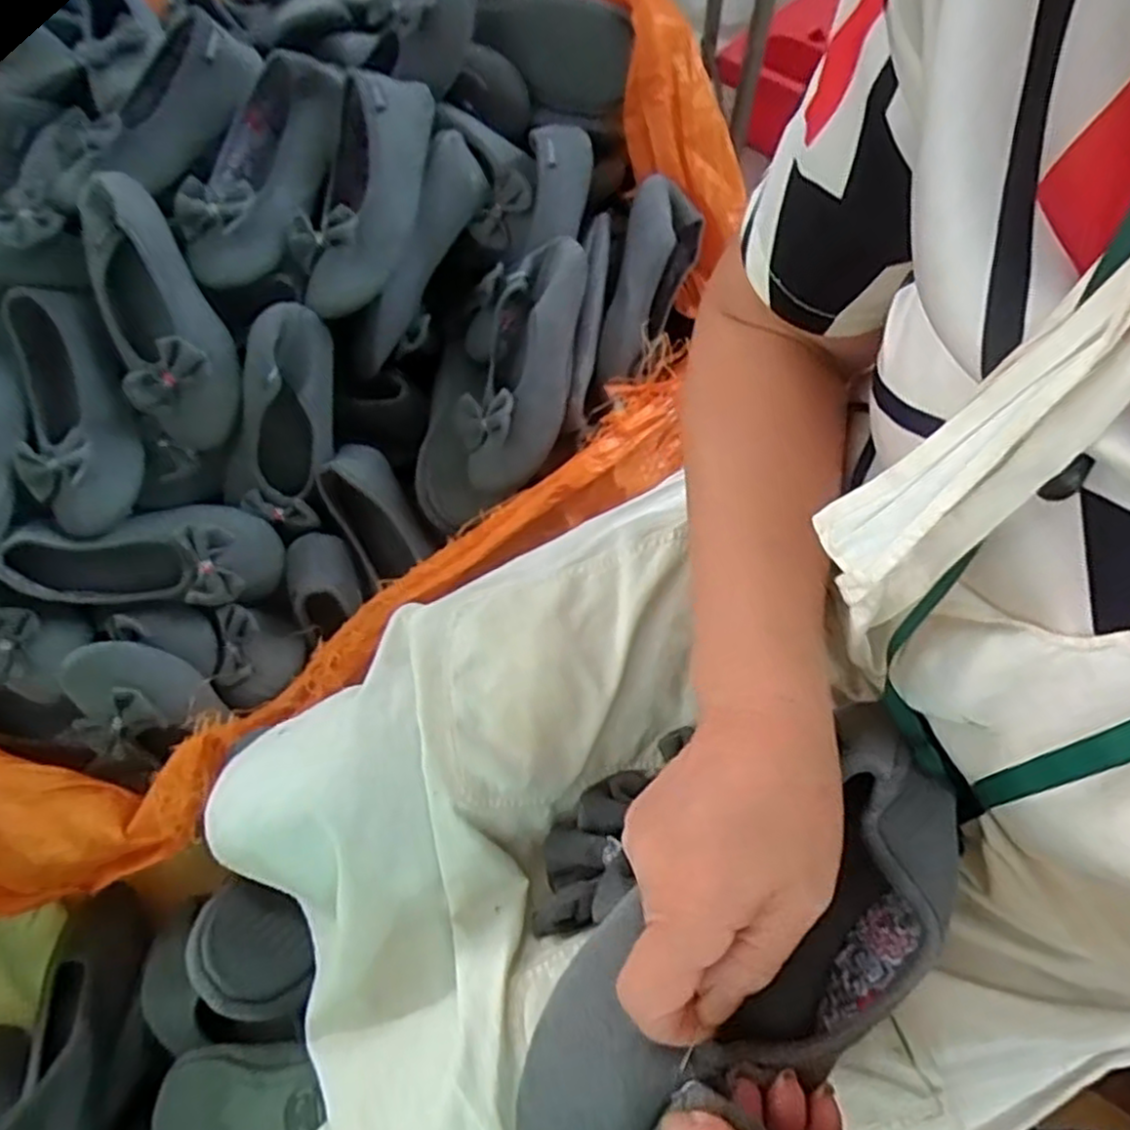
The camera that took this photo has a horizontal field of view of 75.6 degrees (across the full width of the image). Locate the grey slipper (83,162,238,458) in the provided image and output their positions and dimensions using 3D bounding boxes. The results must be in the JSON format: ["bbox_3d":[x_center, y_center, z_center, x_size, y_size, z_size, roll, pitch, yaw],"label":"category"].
[{"bbox_3d":[-0.367,-0.229,0.650,0.096,0.062,0.249,-24,91,-11],"label":"grey slipper"}]

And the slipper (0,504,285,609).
[{"bbox_3d":[-0.383,-0.010,0.666,0.230,0.063,0.090,-5,63,-2],"label":"slipper"}]

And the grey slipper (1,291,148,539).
[{"bbox_3d":[-0.443,-0.145,0.660,0.108,0.055,0.231,-13,89,-6],"label":"grey slipper"}]

